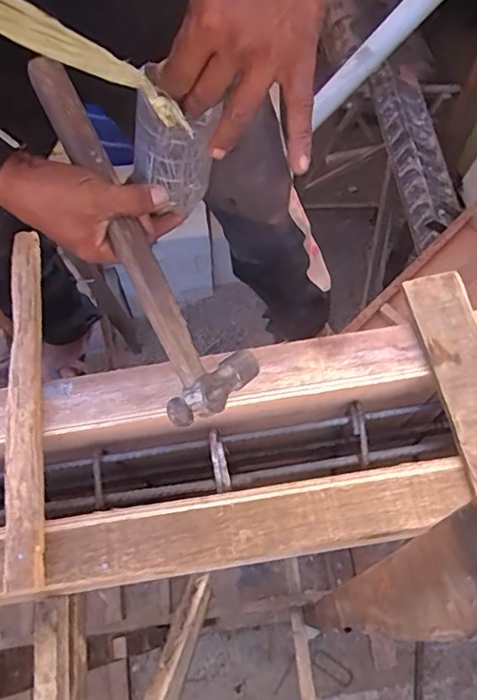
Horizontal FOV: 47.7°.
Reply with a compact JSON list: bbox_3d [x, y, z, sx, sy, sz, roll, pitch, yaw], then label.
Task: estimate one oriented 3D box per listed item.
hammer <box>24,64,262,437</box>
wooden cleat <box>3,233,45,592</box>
[{"bbox_3d":[-0.084,-0.090,0.454,0.085,0.037,0.311,-28,100,-9],"label":"hammer"},{"bbox_3d":[-0.252,0.050,0.634,0.038,0.019,0.429,-9,66,-1],"label":"wooden cleat"}]

